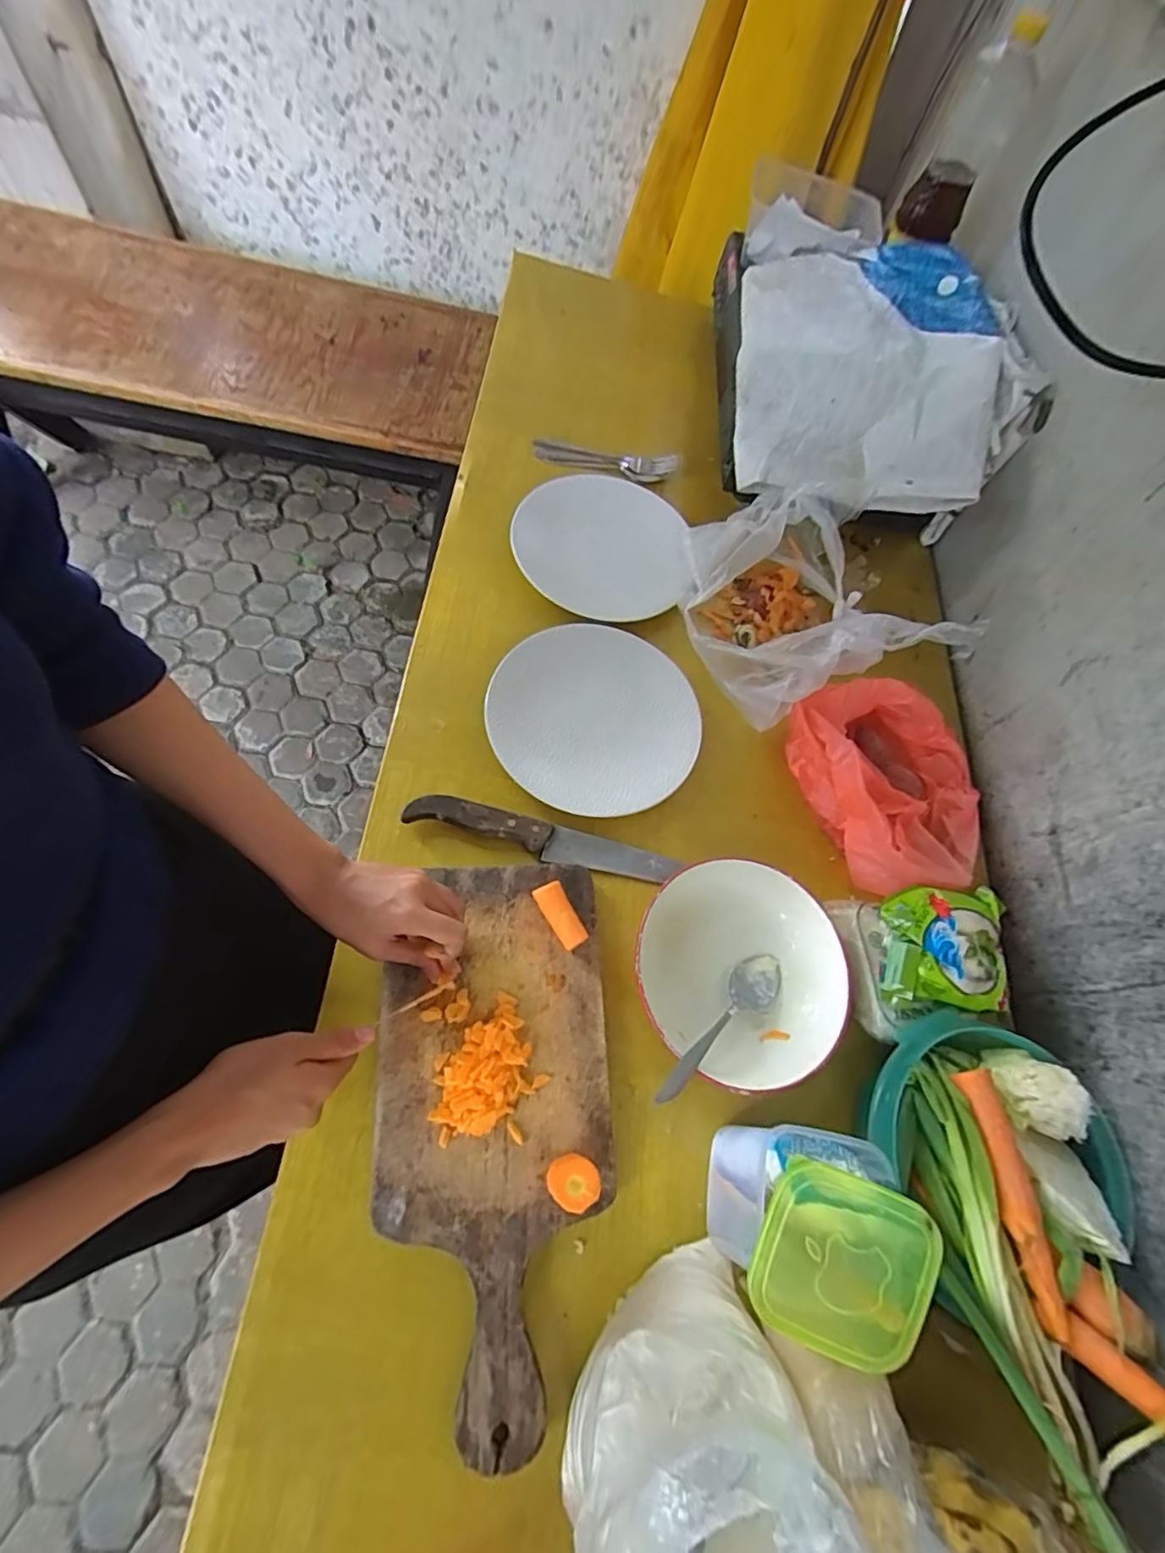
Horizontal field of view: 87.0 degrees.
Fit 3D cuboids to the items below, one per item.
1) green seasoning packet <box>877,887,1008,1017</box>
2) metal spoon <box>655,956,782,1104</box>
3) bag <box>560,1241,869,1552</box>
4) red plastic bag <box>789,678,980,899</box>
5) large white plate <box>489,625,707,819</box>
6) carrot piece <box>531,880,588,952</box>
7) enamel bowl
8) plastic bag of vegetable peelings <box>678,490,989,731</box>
[{"bbox_3d":[0.296,0.140,0.500,0.106,0.038,0.094,4,66,-7],"label":"green seasoning packet"},{"bbox_3d":[0.110,0.191,0.475,0.037,0.020,0.166,46,41,16],"label":"metal spoon"},{"bbox_3d":[0.054,0.371,0.327,0.121,0.156,0.137,-7,67,-12],"label":"bag"},{"bbox_3d":[0.296,-0.001,0.579,0.158,0.074,0.203,-22,71,-17],"label":"red plastic bag"},{"bbox_3d":[0.011,-0.060,0.583,0.193,0.013,0.198,1,65,-2],"label":"large white plate"},{"bbox_3d":[-0.018,0.114,0.499,0.023,0.021,0.054,-31,70,-15],"label":"carrot piece"},{"bbox_3d":[0.130,0.161,0.505,0.168,0.058,0.165,3,66,-7],"label":"enamel bowl"},{"bbox_3d":[0.212,-0.170,0.618,0.218,0.123,0.208,-16,69,-15],"label":"plastic bag of vegetable peelings"}]

